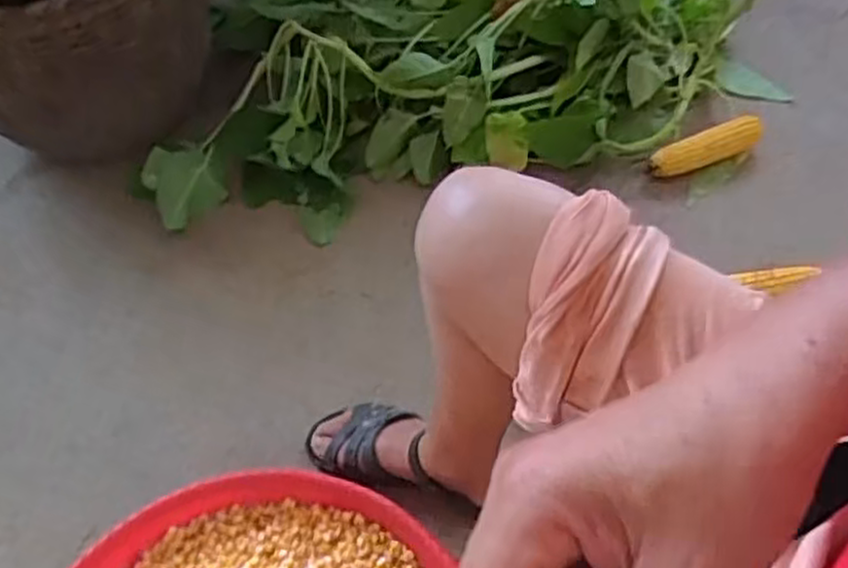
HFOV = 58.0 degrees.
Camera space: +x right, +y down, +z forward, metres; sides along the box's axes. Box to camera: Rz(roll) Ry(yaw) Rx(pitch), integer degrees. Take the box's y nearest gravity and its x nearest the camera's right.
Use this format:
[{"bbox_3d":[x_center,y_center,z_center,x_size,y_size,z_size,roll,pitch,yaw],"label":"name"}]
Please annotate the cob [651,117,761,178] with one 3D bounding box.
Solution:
[{"bbox_3d":[0.426,-0.203,1.146,0.193,0.037,0.046,-22,56,-11],"label":"cob"}]

